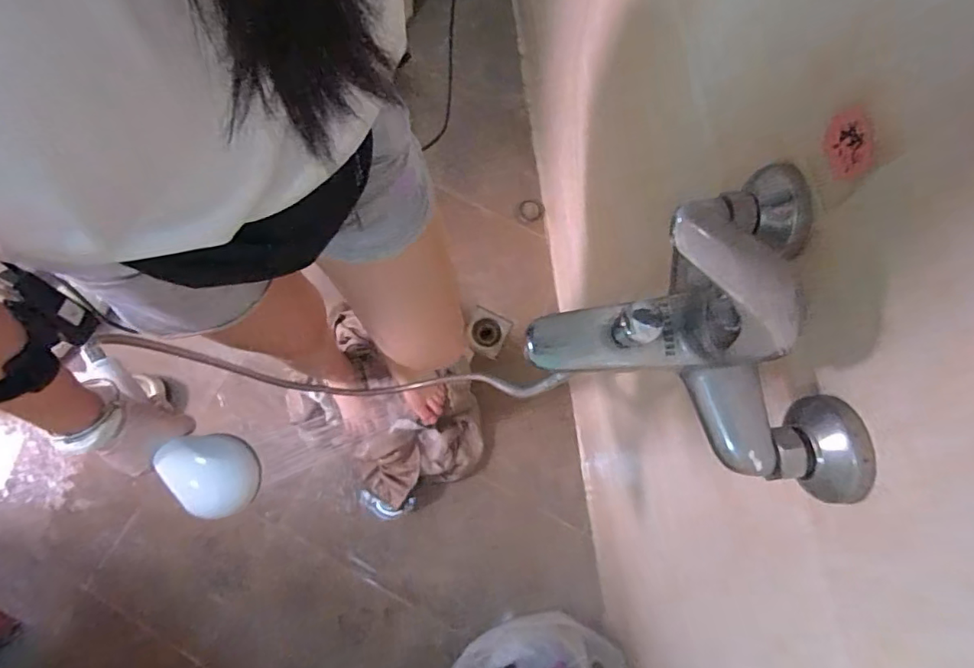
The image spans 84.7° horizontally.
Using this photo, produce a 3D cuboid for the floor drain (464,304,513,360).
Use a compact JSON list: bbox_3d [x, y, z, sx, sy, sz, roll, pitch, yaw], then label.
[{"bbox_3d":[-0.004,-0.004,1.294,0.099,0.005,0.101,26,77,8],"label":"floor drain"}]

